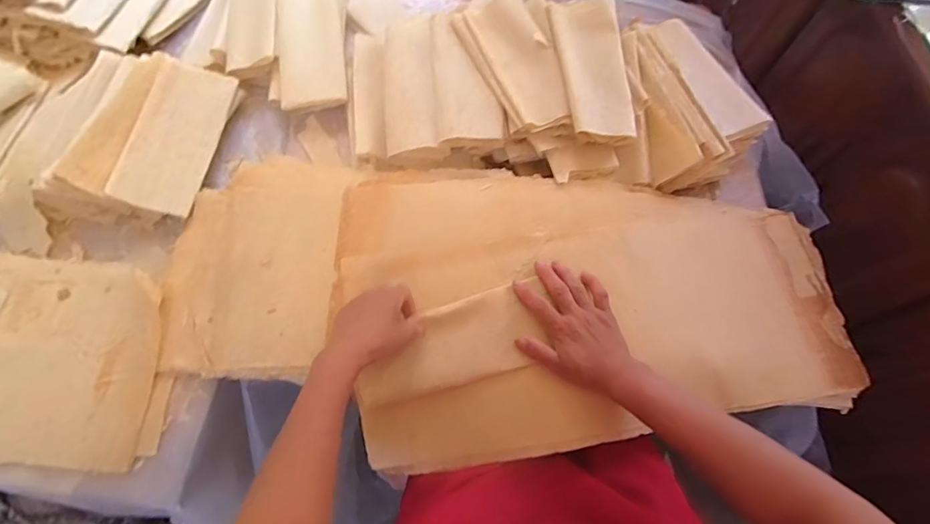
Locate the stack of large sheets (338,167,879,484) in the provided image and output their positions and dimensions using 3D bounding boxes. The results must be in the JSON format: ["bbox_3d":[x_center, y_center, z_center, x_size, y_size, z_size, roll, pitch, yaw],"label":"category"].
[{"bbox_3d":[0.185,0.045,0.649,0.677,0.066,0.380,-2,66,-8],"label":"stack of large sheets"}]

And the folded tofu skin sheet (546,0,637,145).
[{"bbox_3d":[0.200,-0.315,0.756,0.112,0.033,0.290,-2,71,-1],"label":"folded tofu skin sheet"}]

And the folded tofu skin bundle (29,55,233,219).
[{"bbox_3d":[-0.495,-0.201,0.736,0.192,0.049,0.275,8,64,2],"label":"folded tofu skin bundle"}]

